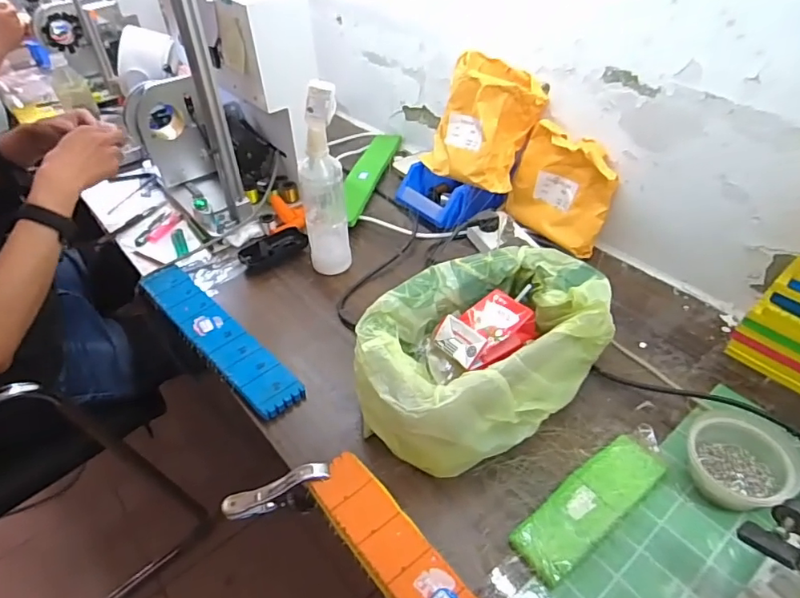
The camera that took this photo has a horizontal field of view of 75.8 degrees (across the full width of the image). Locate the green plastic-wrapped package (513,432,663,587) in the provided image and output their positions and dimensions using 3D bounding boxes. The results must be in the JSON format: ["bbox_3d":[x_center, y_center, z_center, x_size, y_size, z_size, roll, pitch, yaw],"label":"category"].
[{"bbox_3d":[0.188,0.200,0.507,0.179,0.017,0.057,-28,48,-26],"label":"green plastic-wrapped package"}]

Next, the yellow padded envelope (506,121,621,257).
[{"bbox_3d":[0.250,-0.174,0.803,0.028,0.163,0.167,-20,43,-34],"label":"yellow padded envelope"}]

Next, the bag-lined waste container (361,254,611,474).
[{"bbox_3d":[0.098,0.053,0.590,0.297,0.109,0.193,-30,49,-27],"label":"bag-lined waste container"}]

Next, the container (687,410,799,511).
[{"bbox_3d":[0.335,0.163,0.510,0.095,0.056,0.093,-1,42,1],"label":"container"}]

